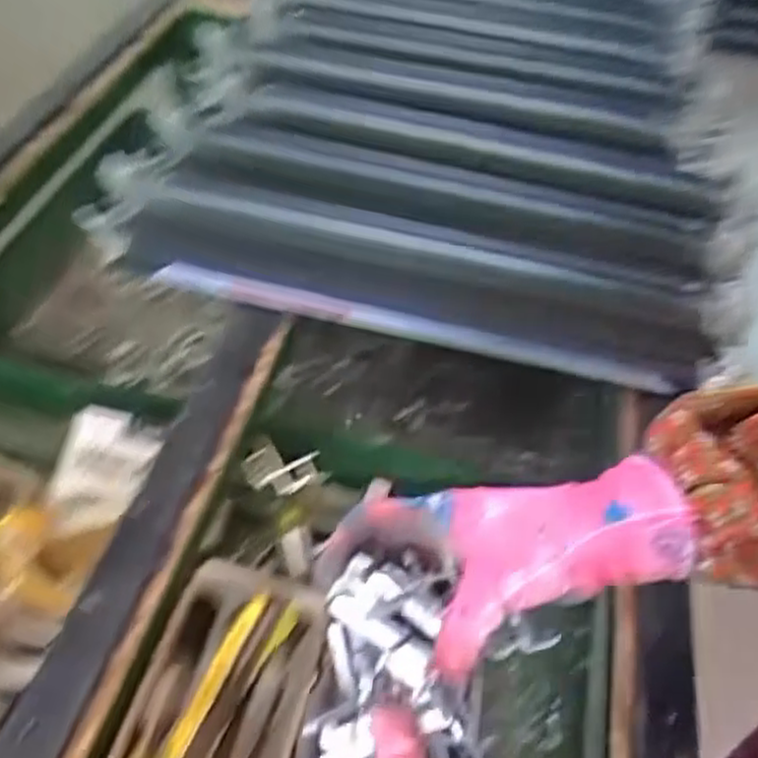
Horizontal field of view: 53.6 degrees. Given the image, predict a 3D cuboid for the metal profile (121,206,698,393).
[{"bbox_3d":[0.020,-0.075,0.615,0.483,0.040,0.077,13,48,5],"label":"metal profile"}]

